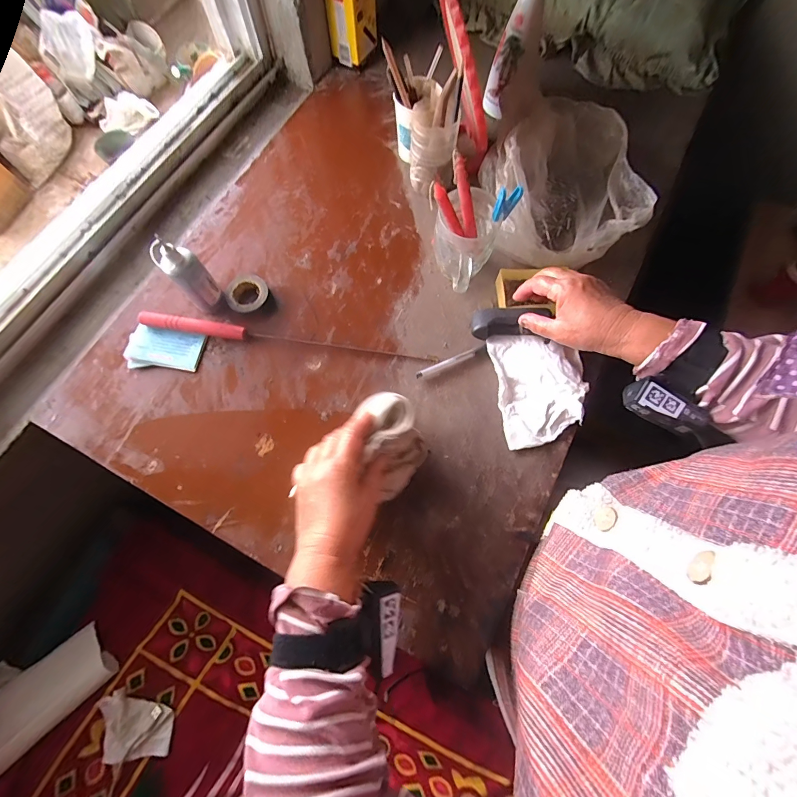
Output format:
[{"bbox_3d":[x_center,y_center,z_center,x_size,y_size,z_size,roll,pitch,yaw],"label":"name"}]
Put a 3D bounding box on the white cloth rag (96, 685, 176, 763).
[{"bbox_3d":[-0.373,0.463,0.515,0.091,0.024,0.087,-6,73,-3],"label":"white cloth rag"}]

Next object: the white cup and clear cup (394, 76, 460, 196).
[{"bbox_3d":[0.037,-0.378,0.519,0.070,0.101,0.127,-11,73,-3],"label":"white cup and clear cup"}]

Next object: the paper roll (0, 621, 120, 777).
[{"bbox_3d":[-0.512,0.428,0.516,0.183,0.032,0.091,-41,78,-12],"label":"paper roll"}]

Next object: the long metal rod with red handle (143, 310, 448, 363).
[{"bbox_3d":[-0.144,-0.076,0.470,0.386,0.021,0.018,9,73,3],"label":"long metal rod with red handle"}]

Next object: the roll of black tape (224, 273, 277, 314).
[{"bbox_3d":[-0.199,-0.140,0.488,0.063,0.019,0.058,0,73,0],"label":"roll of black tape"}]

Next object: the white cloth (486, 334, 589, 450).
[{"bbox_3d":[0.179,-0.016,0.454,0.109,0.019,0.142,-7,73,-2],"label":"white cloth"}]

